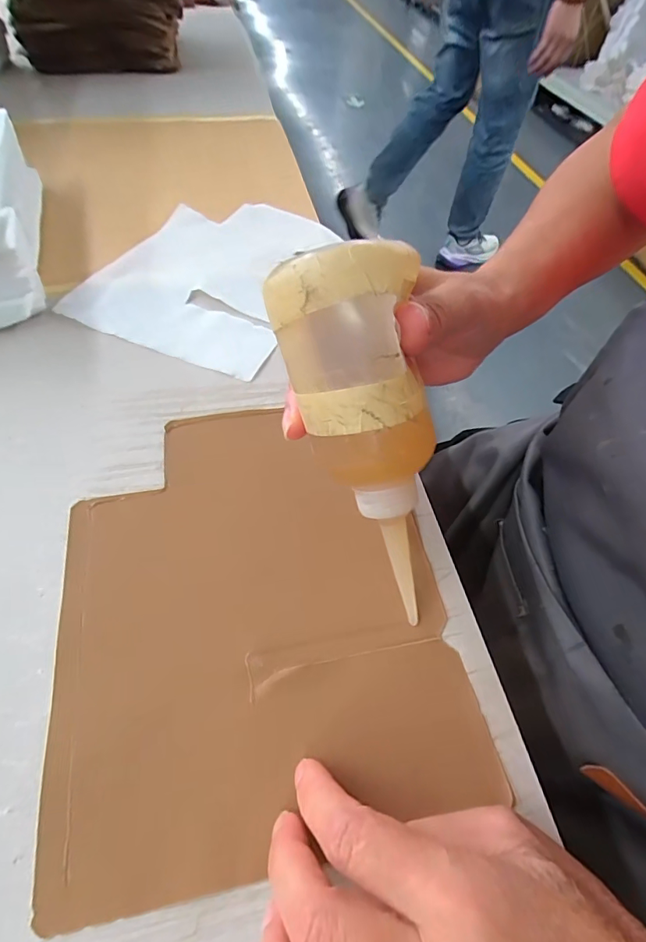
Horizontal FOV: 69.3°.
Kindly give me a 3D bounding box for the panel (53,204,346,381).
[{"bbox_3d":[-0.091,-0.183,0.419,0.172,0.012,0.226,20,56,10],"label":"panel"}]

